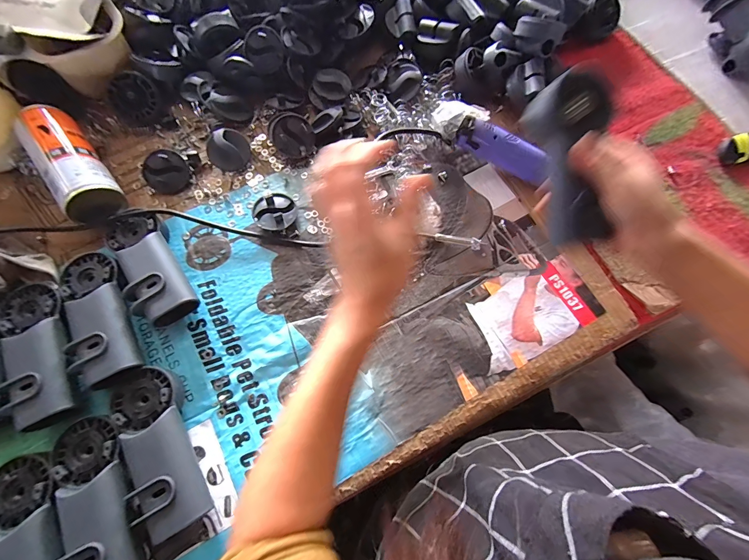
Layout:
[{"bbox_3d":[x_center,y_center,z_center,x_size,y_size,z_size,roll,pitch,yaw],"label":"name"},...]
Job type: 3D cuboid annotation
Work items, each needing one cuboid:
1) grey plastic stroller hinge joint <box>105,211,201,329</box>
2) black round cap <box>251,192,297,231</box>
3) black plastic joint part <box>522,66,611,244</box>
[{"bbox_3d":[-0.273,-0.020,0.398,0.066,0.039,0.156,-31,76,-12],"label":"grey plastic stroller hinge joint"},{"bbox_3d":[-0.130,-0.089,0.437,0.054,0.018,0.055,1,72,-2],"label":"black round cap"},{"bbox_3d":[0.198,-0.117,0.329,0.055,0.054,0.157,-15,101,-7],"label":"black plastic joint part"}]

